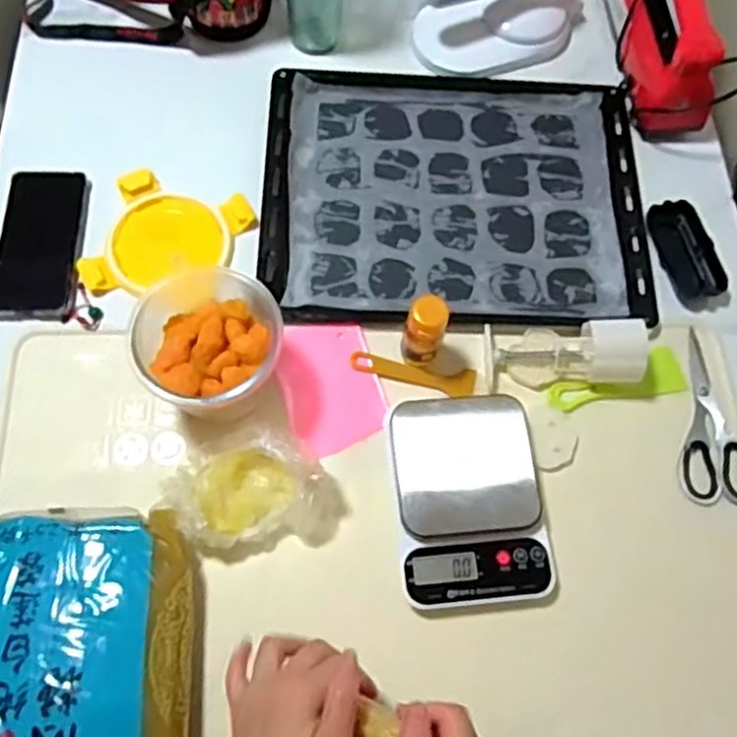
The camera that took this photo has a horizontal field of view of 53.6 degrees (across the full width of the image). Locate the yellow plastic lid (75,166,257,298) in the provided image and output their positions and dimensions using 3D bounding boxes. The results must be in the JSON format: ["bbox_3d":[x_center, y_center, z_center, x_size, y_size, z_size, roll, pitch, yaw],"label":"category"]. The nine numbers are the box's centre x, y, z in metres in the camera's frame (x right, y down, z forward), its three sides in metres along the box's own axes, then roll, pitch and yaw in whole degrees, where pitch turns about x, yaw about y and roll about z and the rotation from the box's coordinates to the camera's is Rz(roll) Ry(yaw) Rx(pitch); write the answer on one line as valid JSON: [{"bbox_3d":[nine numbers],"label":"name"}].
[{"bbox_3d":[-0.202,-0.128,0.735,0.138,0.010,0.139,17,71,5],"label":"yellow plastic lid"}]

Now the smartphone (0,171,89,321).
[{"bbox_3d":[-0.324,-0.124,0.722,0.077,0.012,0.161,1,70,-1],"label":"smartphone"}]

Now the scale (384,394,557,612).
[{"bbox_3d":[0.090,0.114,0.644,0.132,0.035,0.180,-5,71,-3],"label":"scale"}]

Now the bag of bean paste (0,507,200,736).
[{"bbox_3d":[-0.237,0.234,0.566,0.194,0.070,0.240,-1,68,-4],"label":"bag of bean paste"}]

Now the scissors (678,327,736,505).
[{"bbox_3d":[0.336,0.047,0.698,0.071,0.006,0.170,10,71,2],"label":"scissors"}]

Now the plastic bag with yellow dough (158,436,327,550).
[{"bbox_3d":[-0.102,0.108,0.623,0.104,0.063,0.110,41,72,12],"label":"plastic bag with yellow dough"}]

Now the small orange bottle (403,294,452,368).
[{"bbox_3d":[0.051,-0.032,0.666,0.034,0.094,0.034,1,68,-3],"label":"small orange bottle"}]

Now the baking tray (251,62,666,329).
[{"bbox_3d":[0.094,-0.188,0.774,0.395,0.033,0.309,1,70,-1],"label":"baking tray"}]

